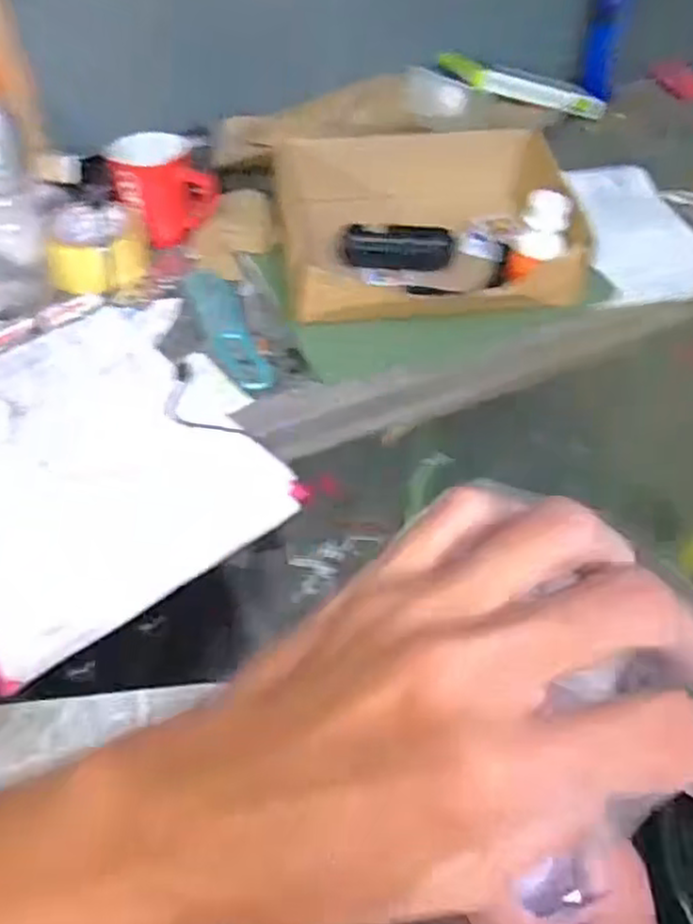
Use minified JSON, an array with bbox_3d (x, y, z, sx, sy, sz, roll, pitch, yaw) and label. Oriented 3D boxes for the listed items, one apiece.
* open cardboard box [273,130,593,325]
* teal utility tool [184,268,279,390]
[{"bbox_3d":[0.074,-0.238,0.700,0.273,0.079,0.248,-5,50,-2],"label":"open cardboard box"},{"bbox_3d":[-0.108,-0.122,0.652,0.041,0.016,0.164,-19,51,-13],"label":"teal utility tool"}]

